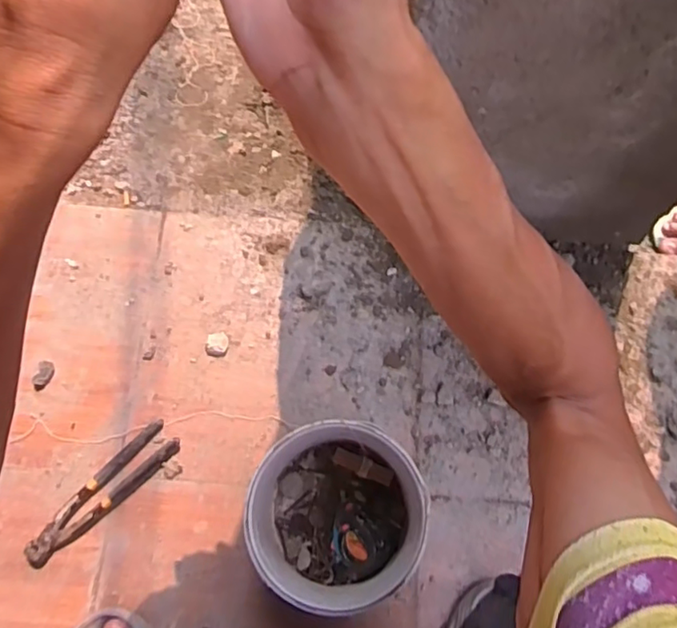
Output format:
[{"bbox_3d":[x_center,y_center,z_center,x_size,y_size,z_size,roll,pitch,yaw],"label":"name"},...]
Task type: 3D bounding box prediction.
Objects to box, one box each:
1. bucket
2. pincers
[{"bbox_3d":[-0.001,0.232,0.684,0.178,0.201,0.183,0,70,0],"label":"bucket"},{"bbox_3d":[-0.304,0.228,0.759,0.217,0.022,0.053,-43,76,-13],"label":"pincers"}]

